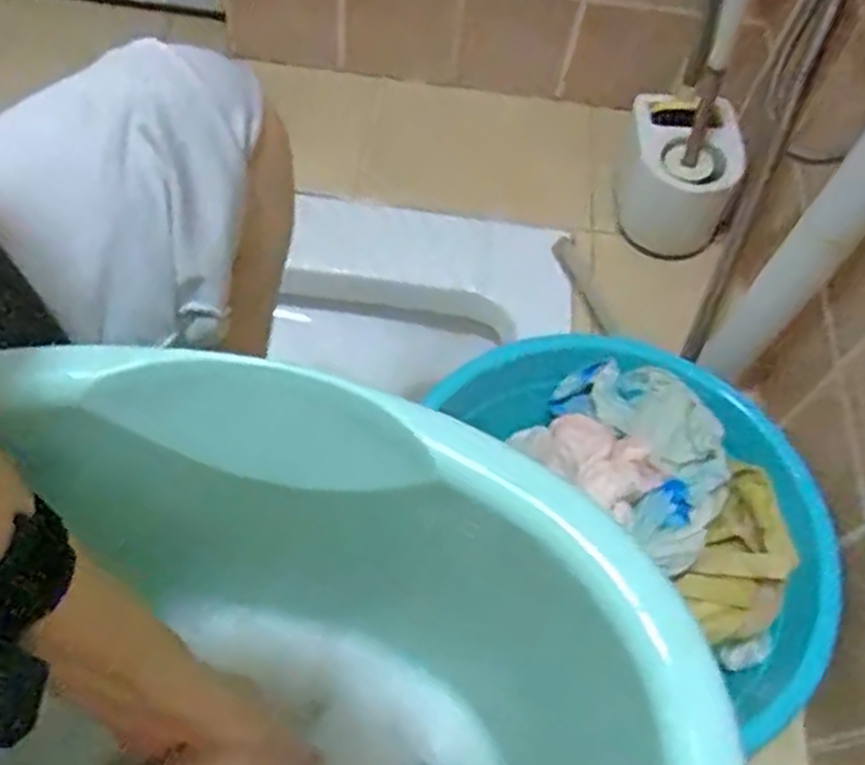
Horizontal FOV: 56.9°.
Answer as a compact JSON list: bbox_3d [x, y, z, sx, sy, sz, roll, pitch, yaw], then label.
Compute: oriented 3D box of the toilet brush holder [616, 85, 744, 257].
[{"bbox_3d":[0.285,-0.249,0.961,0.135,0.140,0.137,17,59,6],"label":"toilet brush holder"}]

